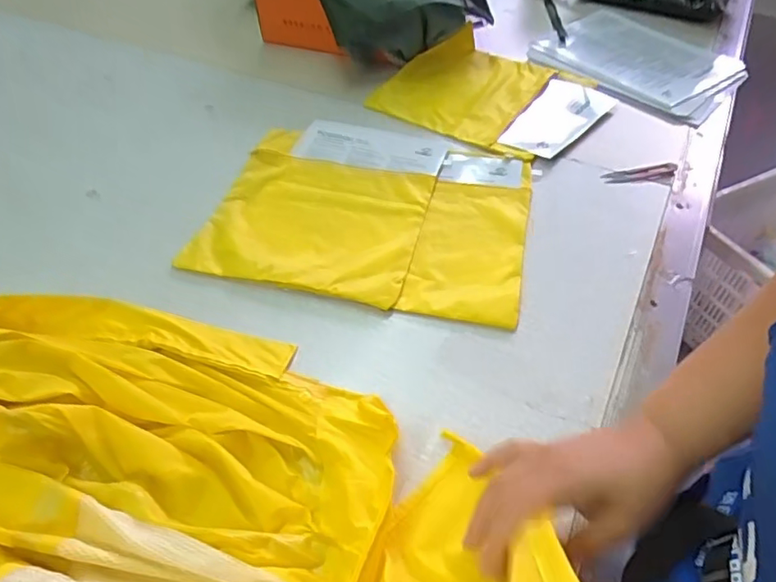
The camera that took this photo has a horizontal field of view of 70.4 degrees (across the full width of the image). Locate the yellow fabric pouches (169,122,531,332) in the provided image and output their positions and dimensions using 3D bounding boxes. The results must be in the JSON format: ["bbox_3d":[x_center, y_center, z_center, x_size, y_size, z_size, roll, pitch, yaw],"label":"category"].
[{"bbox_3d":[-0.019,-0.106,0.692,0.376,0.017,0.299,11,48,7],"label":"yellow fabric pouches"}]

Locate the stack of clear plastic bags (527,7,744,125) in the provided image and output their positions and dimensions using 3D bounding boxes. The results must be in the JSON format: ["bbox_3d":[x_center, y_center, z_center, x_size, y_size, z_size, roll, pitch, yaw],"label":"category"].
[{"bbox_3d":[0.467,-0.433,1.031,0.348,0.035,0.359,30,53,22],"label":"stack of clear plastic bags"}]

